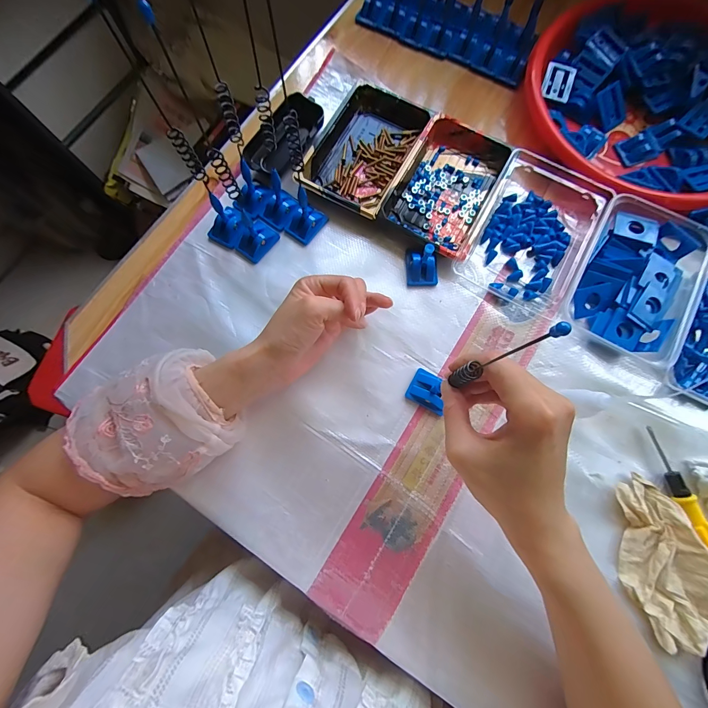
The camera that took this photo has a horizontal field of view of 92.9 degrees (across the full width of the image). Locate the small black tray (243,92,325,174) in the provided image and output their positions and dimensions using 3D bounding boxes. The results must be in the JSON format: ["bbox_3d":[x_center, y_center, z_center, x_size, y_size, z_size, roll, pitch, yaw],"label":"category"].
[{"bbox_3d":[-0.082,-0.257,0.402,0.053,0.030,0.102,34,80,8],"label":"small black tray"}]

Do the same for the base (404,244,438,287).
[{"bbox_3d":[0.075,-0.102,0.362,0.033,0.045,0.043,-4,77,0],"label":"base"}]

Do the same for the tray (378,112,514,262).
[{"bbox_3d":[0.107,-0.197,0.391,0.104,0.022,0.171,25,78,6],"label":"tray"}]

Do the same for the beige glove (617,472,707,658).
[{"bbox_3d":[0.273,0.181,0.297,0.073,0.025,0.126,-20,77,-4],"label":"beige glove"}]

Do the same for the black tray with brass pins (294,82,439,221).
[{"bbox_3d":[0.014,-0.242,0.402,0.109,0.023,0.160,29,79,7],"label":"black tray with brass pins"}]

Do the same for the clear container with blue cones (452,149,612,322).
[{"bbox_3d":[0.200,-0.141,0.373,0.114,0.033,0.173,27,79,7],"label":"clear container with blue cones"}]

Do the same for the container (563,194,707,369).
[{"bbox_3d":[0.293,-0.080,0.354,0.112,0.035,0.153,28,79,7],"label":"container"}]

